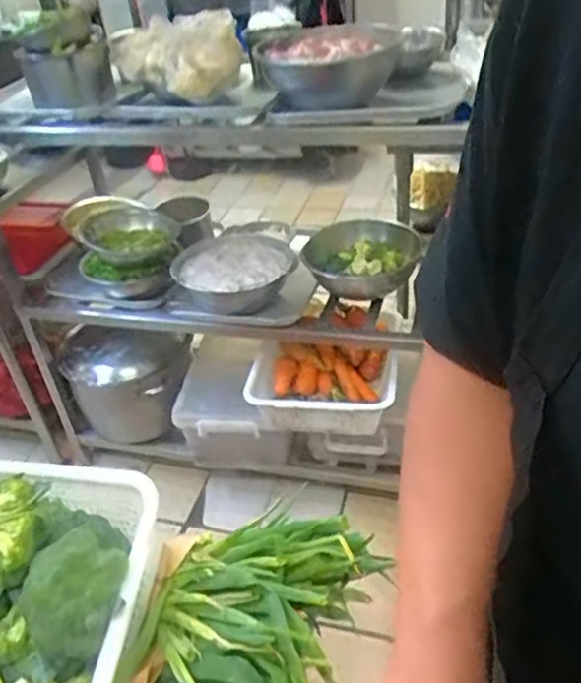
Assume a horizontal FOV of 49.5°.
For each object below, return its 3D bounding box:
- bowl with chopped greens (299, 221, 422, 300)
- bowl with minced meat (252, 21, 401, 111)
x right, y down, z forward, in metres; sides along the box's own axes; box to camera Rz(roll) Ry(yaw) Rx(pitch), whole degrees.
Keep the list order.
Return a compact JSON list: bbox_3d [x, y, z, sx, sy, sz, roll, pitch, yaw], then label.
[{"bbox_3d":[0.155,-0.192,1.480,0.235,0.104,0.209,-17,36,-15],"label":"bowl with chopped greens"},{"bbox_3d":[0.068,-0.534,1.202,0.252,0.104,0.256,-3,35,6],"label":"bowl with minced meat"}]

